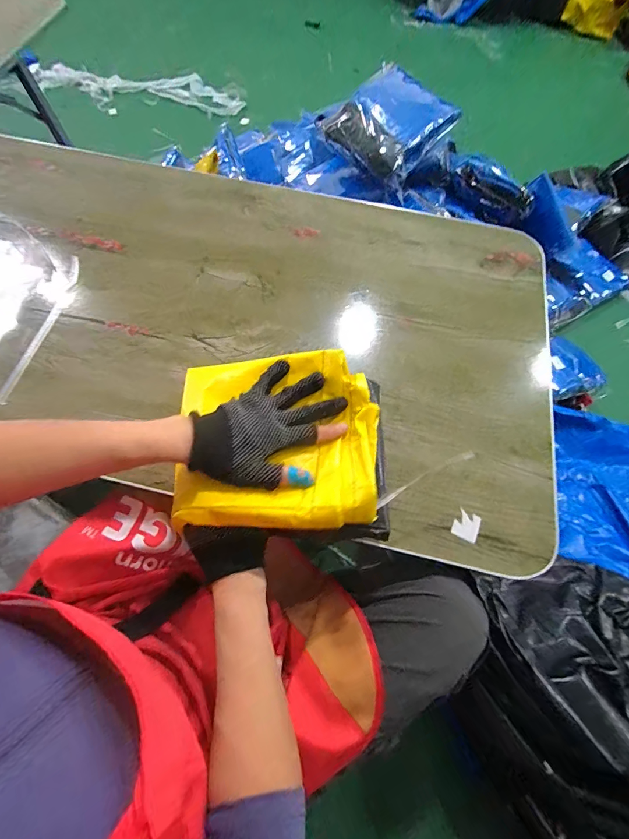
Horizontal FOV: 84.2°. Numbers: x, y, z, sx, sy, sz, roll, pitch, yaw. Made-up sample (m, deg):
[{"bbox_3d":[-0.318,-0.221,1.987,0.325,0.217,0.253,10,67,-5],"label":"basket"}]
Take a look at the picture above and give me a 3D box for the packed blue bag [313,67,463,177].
[{"bbox_3d":[0.155,-0.678,0.781,0.249,0.073,0.247,39,72,13],"label":"packed blue bag"}]

